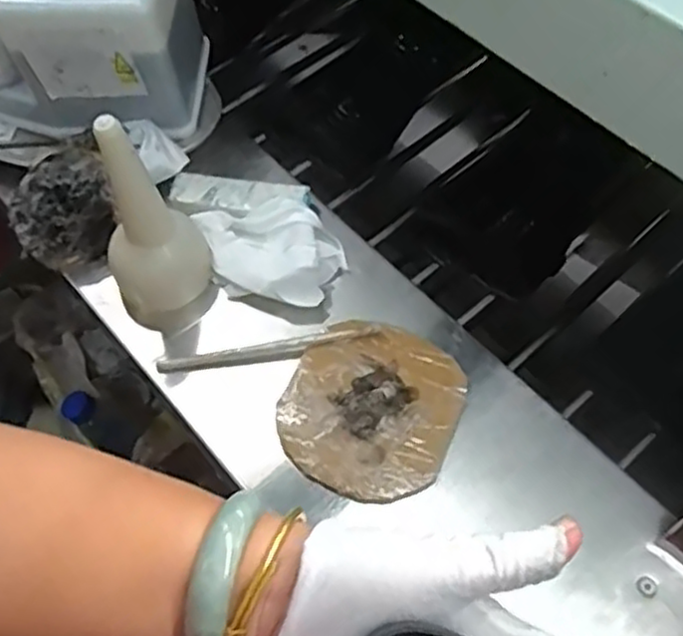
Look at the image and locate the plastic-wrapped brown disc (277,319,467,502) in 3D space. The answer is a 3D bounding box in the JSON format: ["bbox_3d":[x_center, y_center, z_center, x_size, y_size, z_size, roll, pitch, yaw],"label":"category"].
[{"bbox_3d":[0.025,0.072,0.609,0.138,0.012,0.153,20,61,11],"label":"plastic-wrapped brown disc"}]

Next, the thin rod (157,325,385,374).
[{"bbox_3d":[-0.064,0.028,0.638,0.191,0.013,0.018,-11,60,-7],"label":"thin rod"}]

